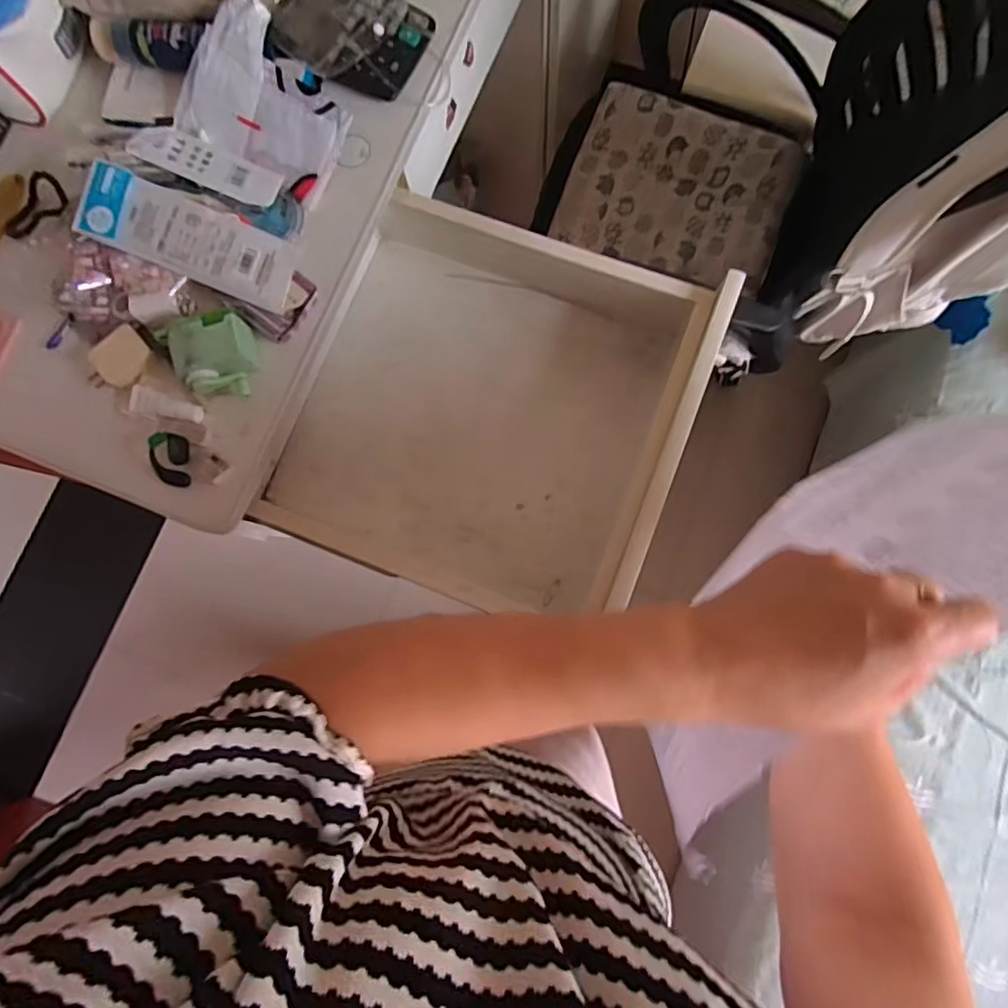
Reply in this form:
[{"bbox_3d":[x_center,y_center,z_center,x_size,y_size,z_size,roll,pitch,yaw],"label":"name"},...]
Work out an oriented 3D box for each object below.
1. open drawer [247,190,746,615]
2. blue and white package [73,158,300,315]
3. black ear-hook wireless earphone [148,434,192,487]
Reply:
[{"bbox_3d":[-0.015,-0.129,0.677,0.436,0.119,0.405,21,82,6],"label":"open drawer"},{"bbox_3d":[-0.314,-0.266,0.573,0.198,0.010,0.072,21,96,-14],"label":"blue and white package"},{"bbox_3d":[-0.338,-0.044,0.579,0.038,0.025,0.051,-2,81,2],"label":"black ear-hook wireless earphone"}]

